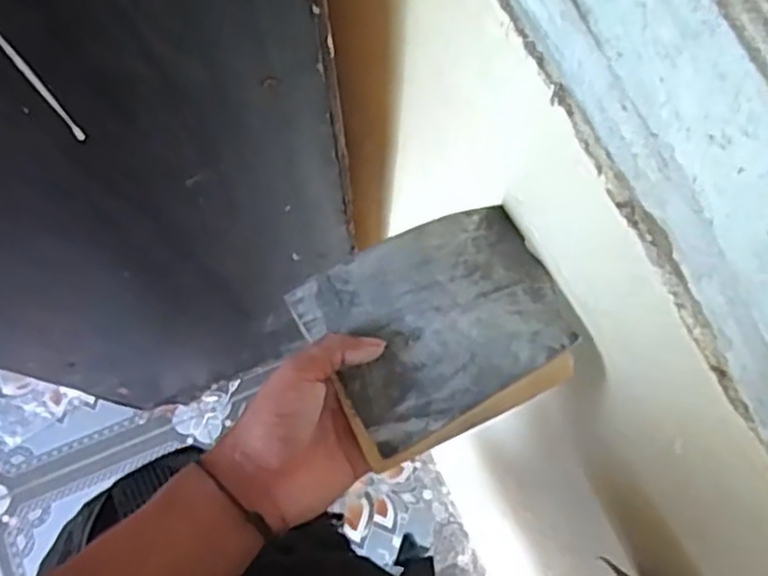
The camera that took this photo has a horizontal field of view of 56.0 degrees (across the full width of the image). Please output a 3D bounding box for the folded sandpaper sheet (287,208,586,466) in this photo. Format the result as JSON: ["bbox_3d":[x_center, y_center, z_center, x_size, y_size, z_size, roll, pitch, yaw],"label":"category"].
[{"bbox_3d":[0.035,0.022,0.422,0.144,0.024,0.118,-27,77,-9],"label":"folded sandpaper sheet"}]

